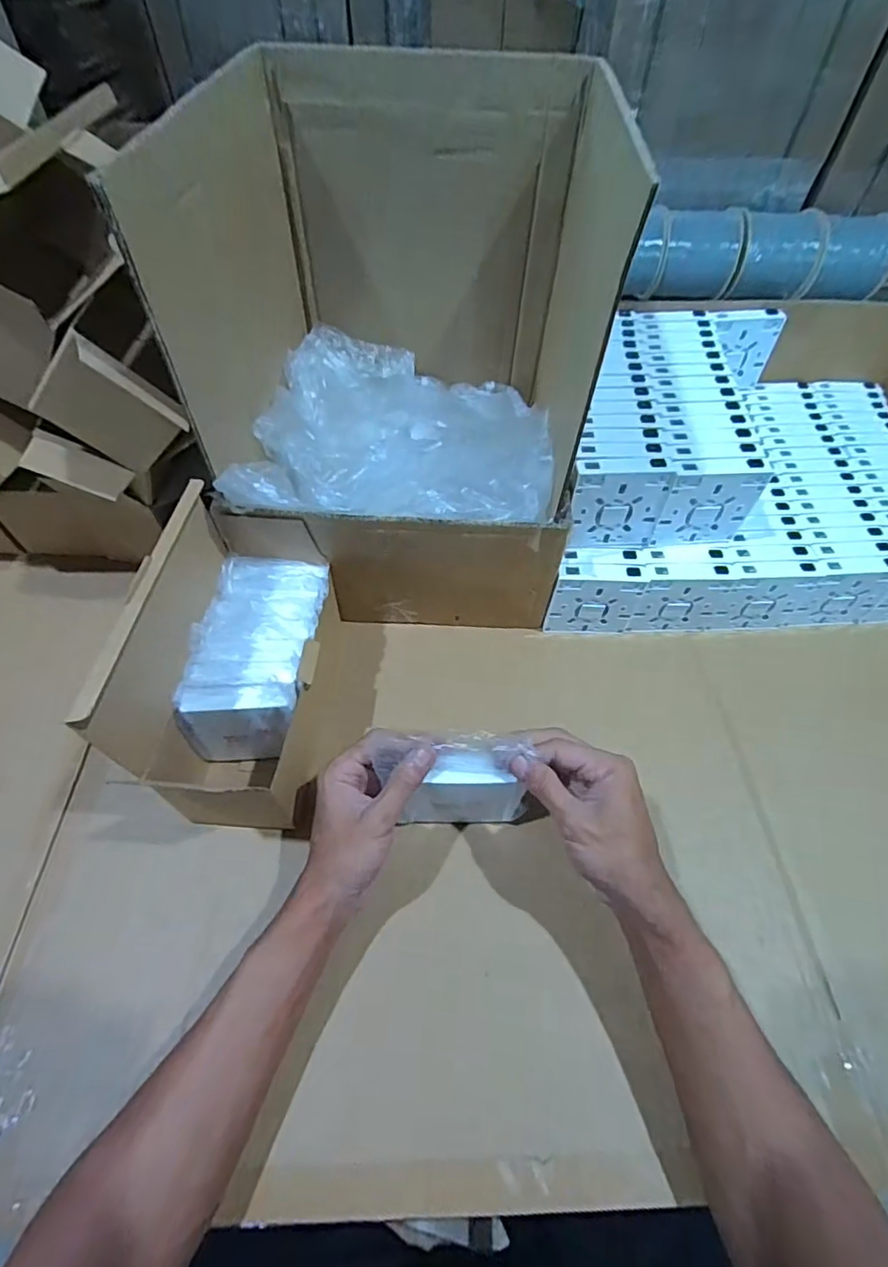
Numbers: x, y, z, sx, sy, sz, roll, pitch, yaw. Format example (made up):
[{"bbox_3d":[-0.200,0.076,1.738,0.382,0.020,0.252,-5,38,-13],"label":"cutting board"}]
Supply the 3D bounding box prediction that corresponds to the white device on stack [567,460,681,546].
[{"bbox_3d":[0.160,-0.119,0.503,0.085,0.085,0.021,-4,54,-2],"label":"white device on stack"}]

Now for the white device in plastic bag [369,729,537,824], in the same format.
[{"bbox_3d":[0.010,0.114,0.417,0.110,0.101,0.032,0,54,1],"label":"white device in plastic bag"}]

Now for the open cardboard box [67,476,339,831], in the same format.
[{"bbox_3d":[-0.158,0.024,0.439,0.102,0.186,0.220,3,54,3],"label":"open cardboard box"}]

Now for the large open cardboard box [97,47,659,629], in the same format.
[{"bbox_3d":[-0.028,-0.237,0.517,0.296,0.380,0.325,4,54,4],"label":"large open cardboard box"}]

